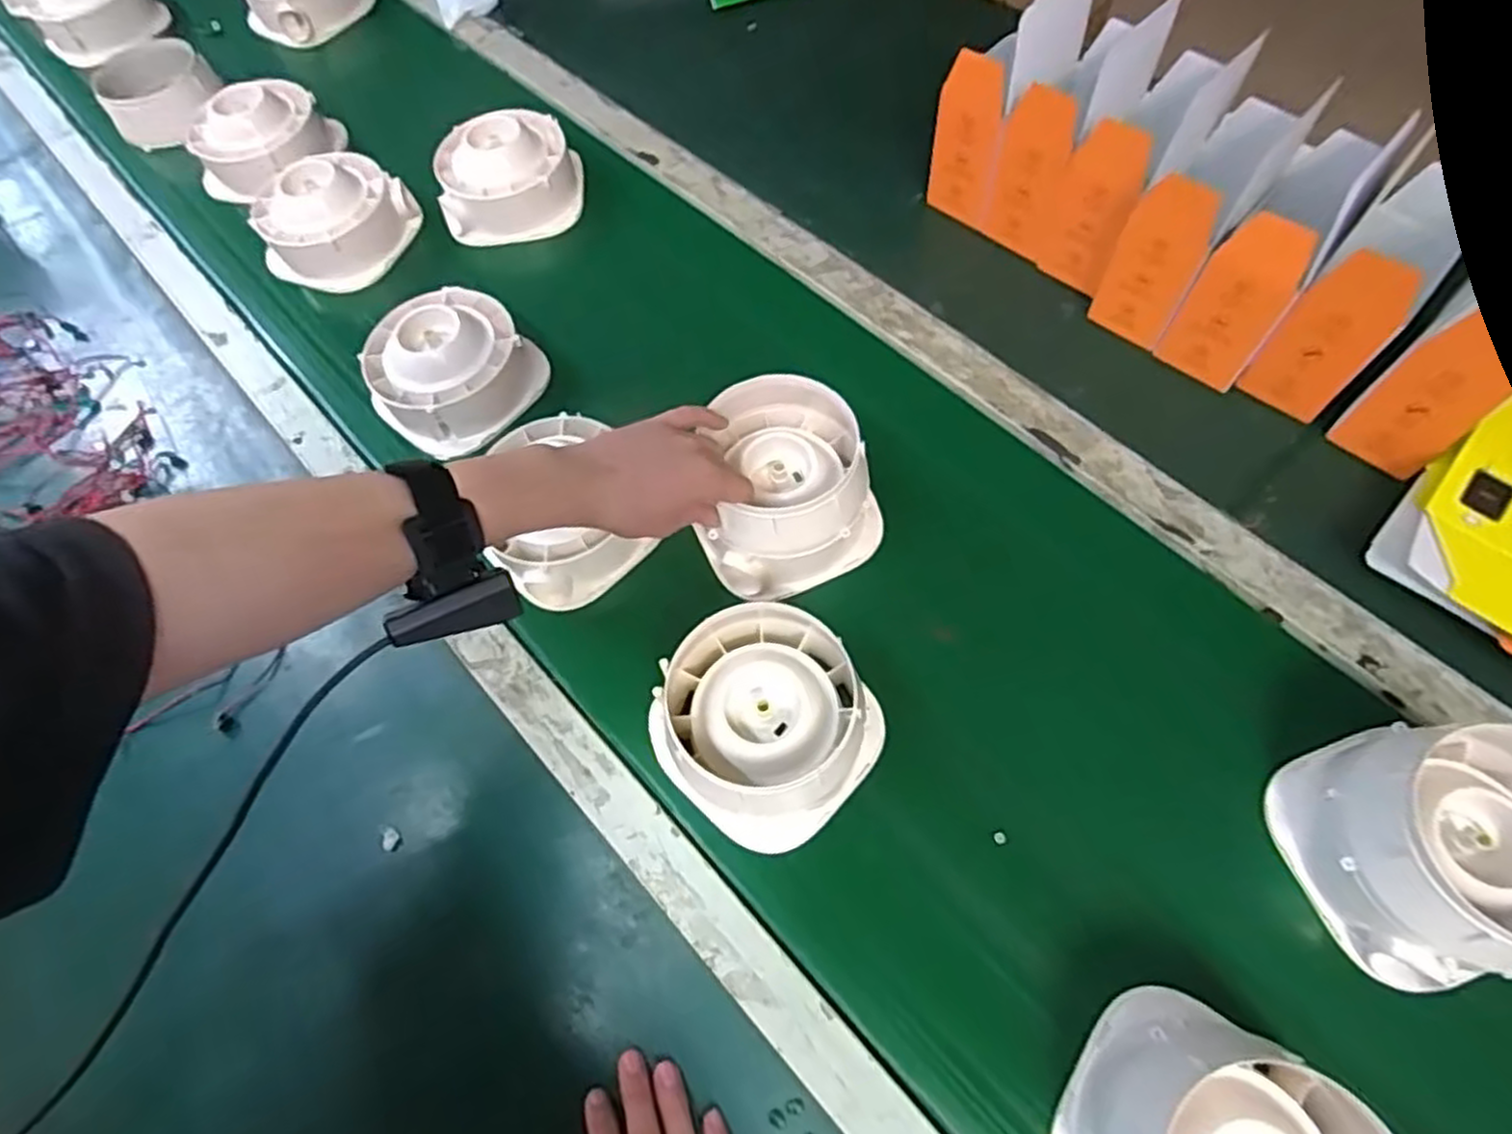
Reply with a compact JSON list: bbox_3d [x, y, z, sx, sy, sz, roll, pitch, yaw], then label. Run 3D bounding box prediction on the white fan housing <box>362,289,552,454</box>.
[{"bbox_3d":[-0.259,-0.168,0.660,0.144,0.069,0.136,0,63,1],"label":"white fan housing"}]

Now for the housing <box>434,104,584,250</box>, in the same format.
[{"bbox_3d":[-0.246,-0.393,0.757,0.135,0.056,0.100,-7,64,-1],"label":"housing"}]

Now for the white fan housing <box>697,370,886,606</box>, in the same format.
[{"bbox_3d":[0.017,-0.061,0.560,0.131,0.092,0.127,-1,64,2],"label":"white fan housing"}]

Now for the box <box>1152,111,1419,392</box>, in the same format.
[{"bbox_3d":[0.380,-0.232,0.565,0.064,0.188,0.100,34,69,16],"label":"box"}]

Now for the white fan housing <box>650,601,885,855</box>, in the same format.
[{"bbox_3d":[0.006,0.096,0.493,0.136,0.083,0.133,-1,64,2],"label":"white fan housing"}]

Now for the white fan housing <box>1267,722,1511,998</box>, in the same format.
[{"bbox_3d":[0.397,0.158,0.436,0.129,0.098,0.134,-20,65,-7],"label":"white fan housing"}]

